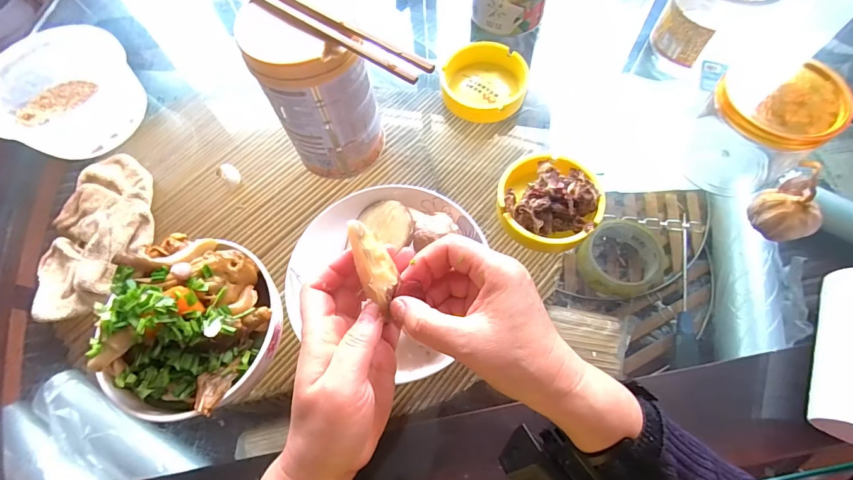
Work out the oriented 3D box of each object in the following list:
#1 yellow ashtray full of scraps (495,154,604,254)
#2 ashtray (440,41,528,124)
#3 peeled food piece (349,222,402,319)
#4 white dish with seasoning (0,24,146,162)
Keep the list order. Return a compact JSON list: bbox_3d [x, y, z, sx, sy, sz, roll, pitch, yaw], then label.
[{"bbox_3d":[0.121,-0.041,0.390,0.097,0.035,0.099,-1,66,1],"label":"yellow ashtray full of scraps"},{"bbox_3d":[0.067,-0.185,0.473,0.097,0.027,0.109,5,66,4],"label":"ashtray"},{"bbox_3d":[-0.033,0.014,0.256,0.022,0.019,0.058,-22,83,-8],"label":"peeled food piece"},{"bbox_3d":[-0.420,-0.162,0.470,0.147,0.081,0.148,-1,66,1],"label":"white dish with seasoning"}]

